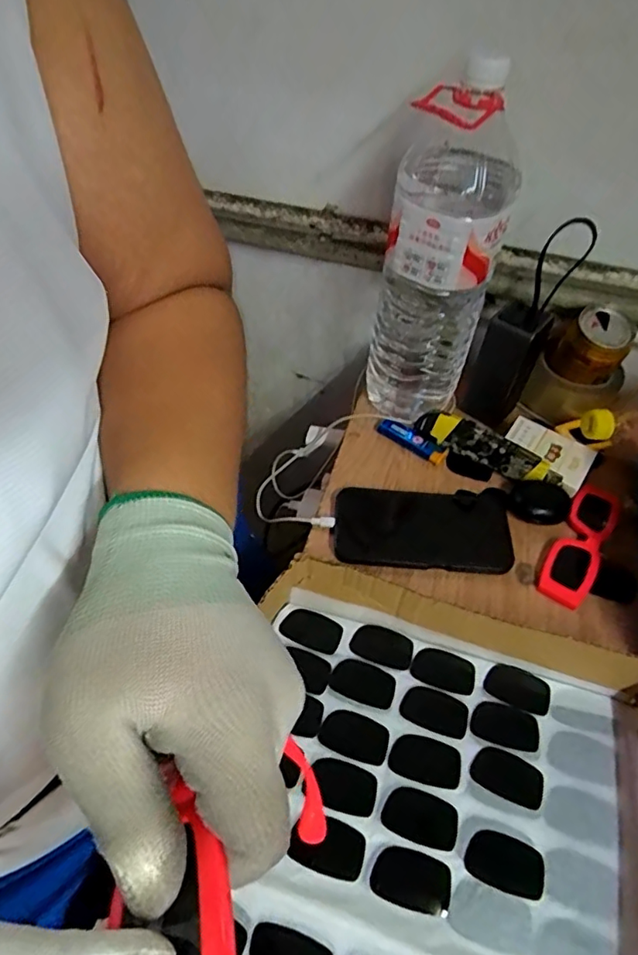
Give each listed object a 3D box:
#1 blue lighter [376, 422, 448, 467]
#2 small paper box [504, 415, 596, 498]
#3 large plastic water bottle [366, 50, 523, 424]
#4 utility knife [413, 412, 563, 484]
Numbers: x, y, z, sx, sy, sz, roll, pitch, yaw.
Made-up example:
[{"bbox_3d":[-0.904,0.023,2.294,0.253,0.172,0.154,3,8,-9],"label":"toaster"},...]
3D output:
[{"bbox_3d":[0.099,-0.042,0.593,0.082,0.009,0.022,32,55,19],"label":"blue lighter"},{"bbox_3d":[0.240,-0.027,0.572,0.089,0.020,0.061,36,56,22],"label":"small paper box"},{"bbox_3d":[0.109,-0.188,0.513,0.103,0.305,0.081,19,52,10],"label":"large plastic water bottle"},{"bbox_3d":[0.175,-0.030,0.572,0.150,0.040,0.020,27,54,16],"label":"utility knife"}]

